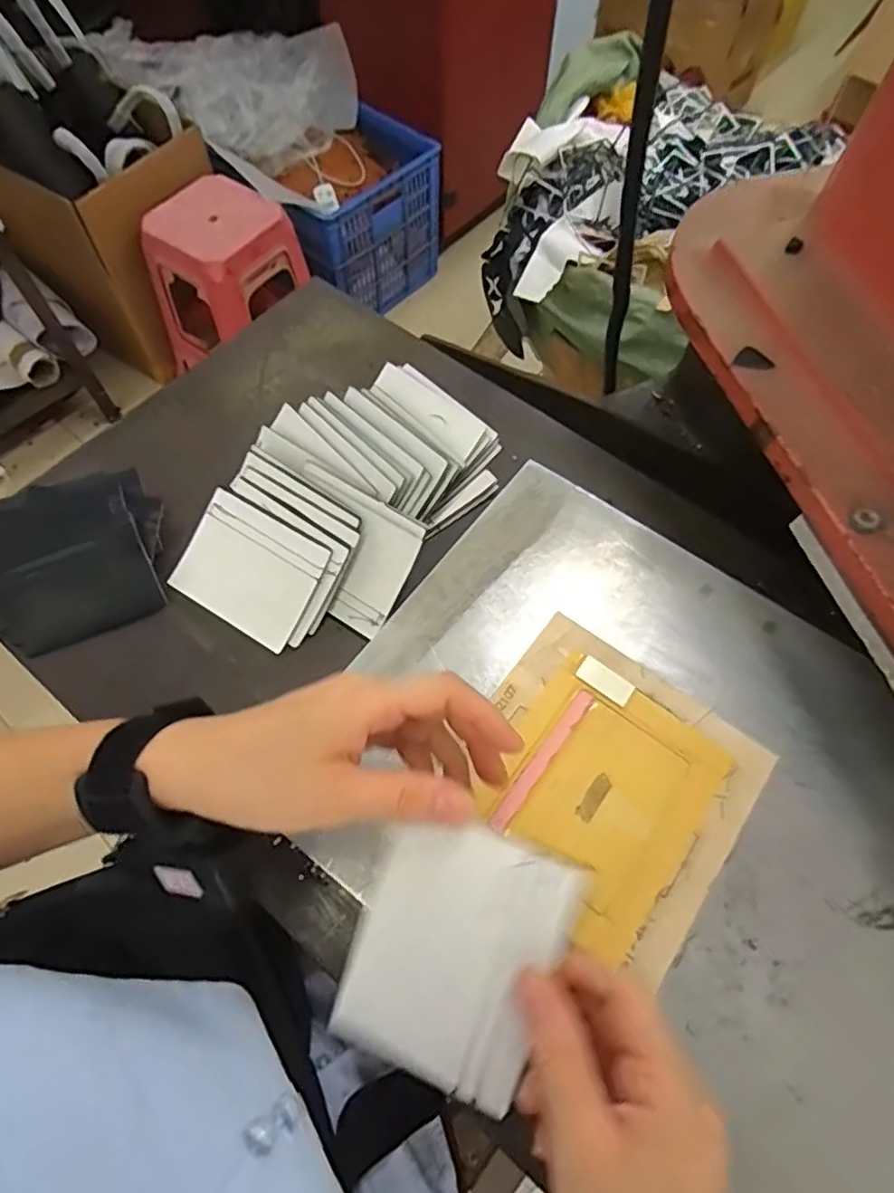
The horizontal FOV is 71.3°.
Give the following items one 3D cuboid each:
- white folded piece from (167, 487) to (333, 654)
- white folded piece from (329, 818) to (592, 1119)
[{"bbox_3d":[-0.145,-0.021,0.455,0.107,0.008,0.081,29,87,18],"label":"white folded piece"},{"bbox_3d":[0.003,0.155,0.269,0.083,0.006,0.112,21,94,15],"label":"white folded piece"}]

